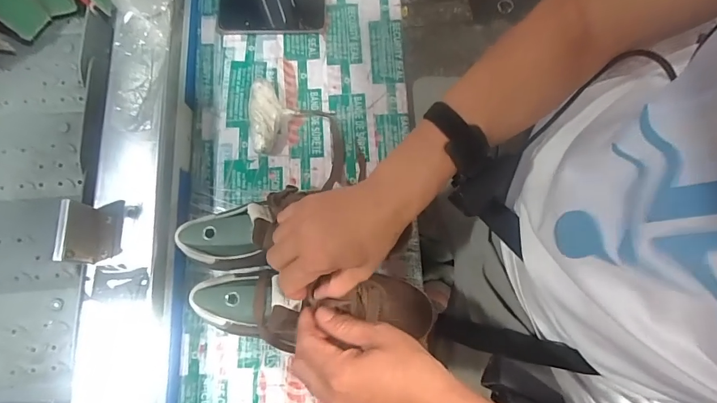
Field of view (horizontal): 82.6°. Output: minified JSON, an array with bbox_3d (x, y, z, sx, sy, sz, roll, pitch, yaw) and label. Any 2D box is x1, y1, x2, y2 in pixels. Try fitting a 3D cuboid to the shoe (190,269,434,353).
[{"bbox_3d":[-0.042,0.120,0.462,0.274,0.081,0.078,3,76,-10],"label":"shoe"}]

